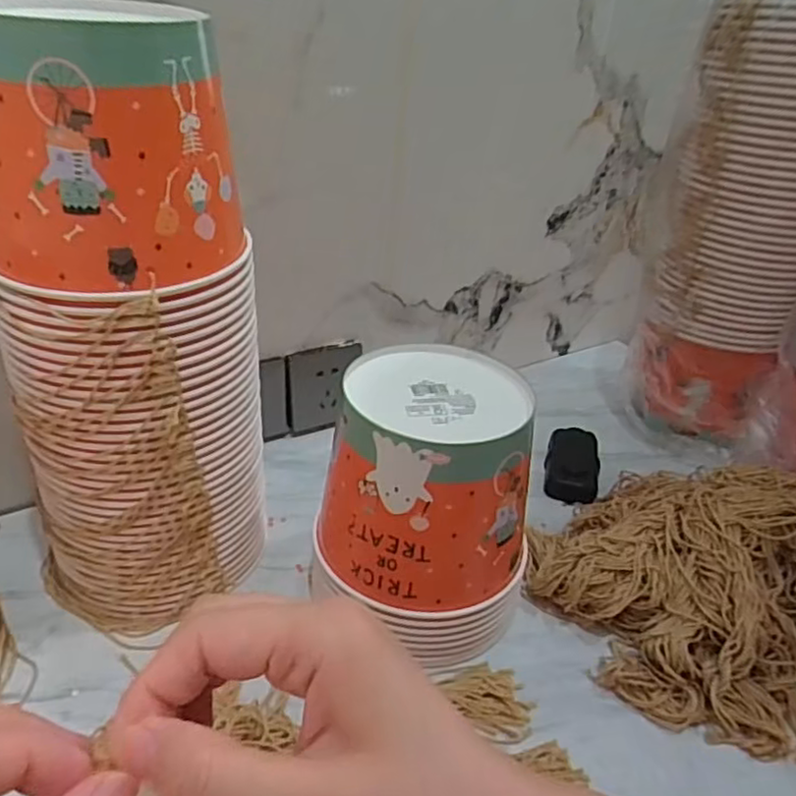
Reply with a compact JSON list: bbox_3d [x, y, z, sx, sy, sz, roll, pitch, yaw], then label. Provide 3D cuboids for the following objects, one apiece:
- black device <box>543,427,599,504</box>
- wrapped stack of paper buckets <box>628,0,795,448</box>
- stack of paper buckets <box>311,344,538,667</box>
[{"bbox_3d":[0.180,0.067,0.694,0.052,0.031,0.103,13,33,12],"label":"black device"},{"bbox_3d":[0.335,-0.183,0.658,0.156,0.452,0.139,18,34,19],"label":"wrapped stack of paper buckets"},{"bbox_3d":[0.026,0.076,0.496,0.142,0.177,0.140,18,35,20],"label":"stack of paper buckets"}]

